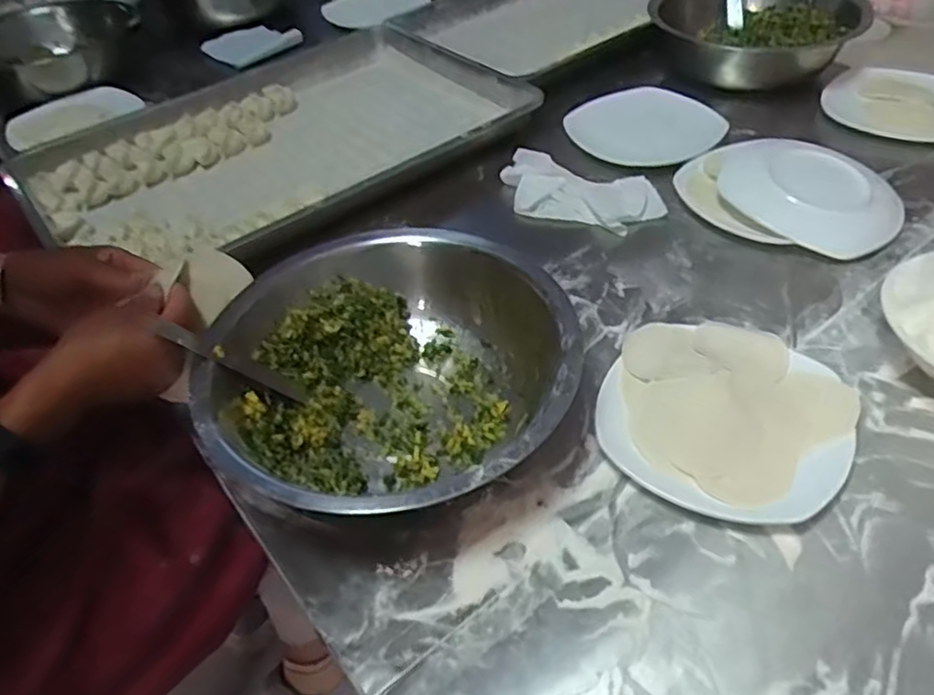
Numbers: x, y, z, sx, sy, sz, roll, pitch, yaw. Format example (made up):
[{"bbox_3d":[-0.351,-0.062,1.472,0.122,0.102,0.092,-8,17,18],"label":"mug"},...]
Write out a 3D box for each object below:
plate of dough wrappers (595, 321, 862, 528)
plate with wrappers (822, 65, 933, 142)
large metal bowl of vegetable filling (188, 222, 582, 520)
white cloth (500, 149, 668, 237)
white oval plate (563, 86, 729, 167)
[{"bbox_3d":[0.200,0.051,0.527,0.178,0.029,0.169,-2,45,2],"label":"plate of dough wrappers"},{"bbox_3d":[0.556,-0.310,0.863,0.180,0.027,0.159,28,53,29],"label":"plate with wrappers"},{"bbox_3d":[-0.061,0.022,0.523,0.274,0.107,0.265,-2,45,2],"label":"large metal bowl of vegetable filling"},{"bbox_3d":[0.125,-0.178,0.772,0.187,0.021,0.108,16,48,20],"label":"white cloth"},{"bbox_3d":[0.224,-0.276,0.854,0.170,0.023,0.167,-32,50,-25],"label":"white oval plate"}]

